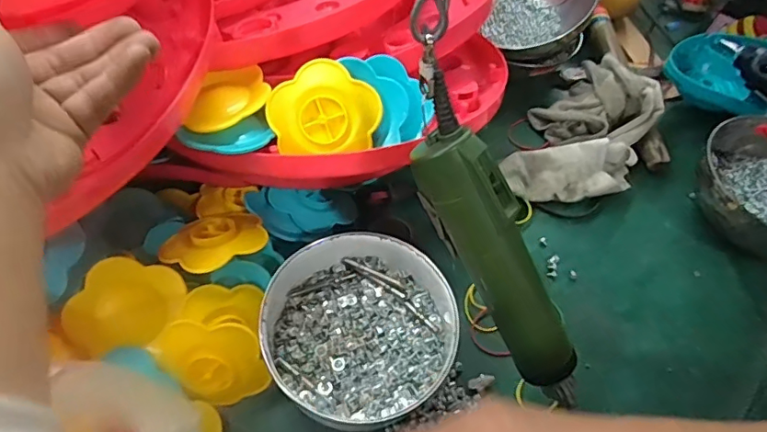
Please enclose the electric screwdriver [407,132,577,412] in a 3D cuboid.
[{"bbox_3d":[0.082,0.042,0.339,0.036,0.214,0.047,-37,19,-23],"label":"electric screwdriver"}]

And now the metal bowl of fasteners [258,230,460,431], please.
[{"bbox_3d":[-0.020,0.082,0.405,0.140,0.055,0.147,1,56,-1],"label":"metal bowl of fasteners"}]

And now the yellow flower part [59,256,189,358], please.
[{"bbox_3d":[-0.182,0.060,0.365,0.073,0.015,0.061,-41,96,-9],"label":"yellow flower part"}]

